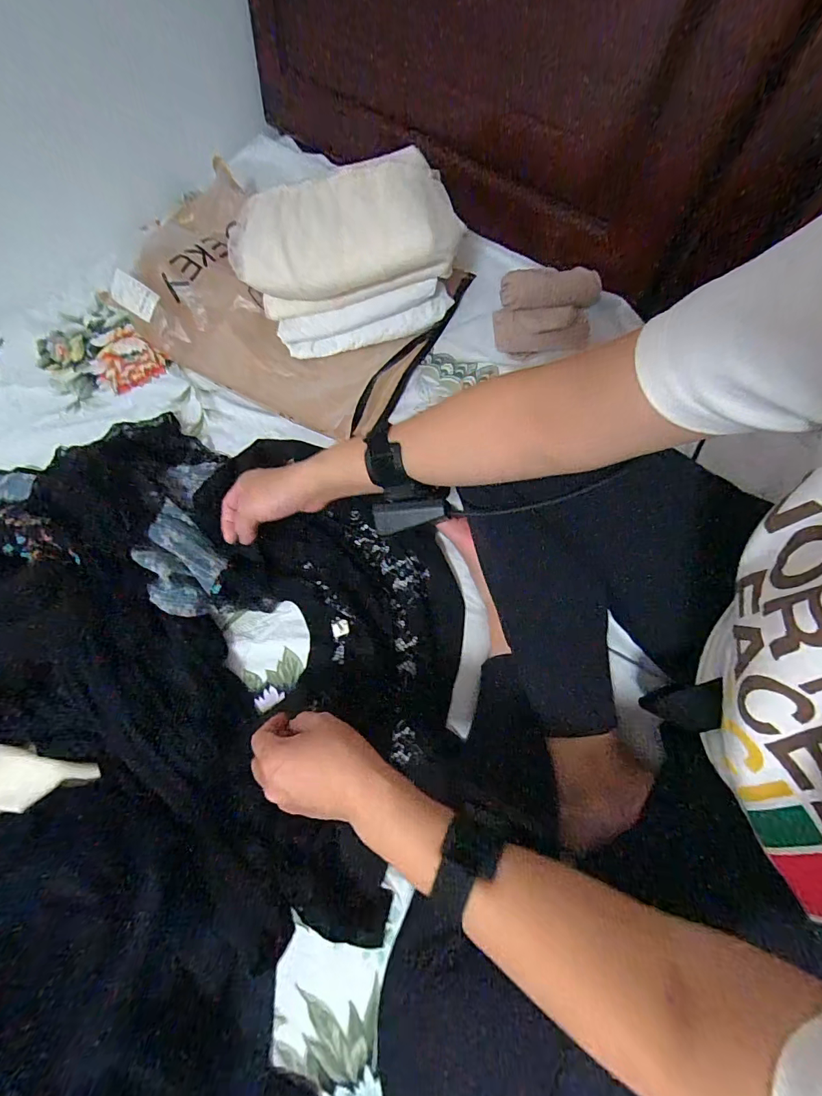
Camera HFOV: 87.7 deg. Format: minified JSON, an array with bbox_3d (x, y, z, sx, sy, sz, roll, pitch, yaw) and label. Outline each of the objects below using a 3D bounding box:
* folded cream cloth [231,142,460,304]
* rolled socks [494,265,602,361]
[{"bbox_3d":[-0.088,-0.401,0.523,0.280,0.080,0.166,0,71,4],"label":"folded cream cloth"},{"bbox_3d":[0.172,-0.300,0.554,0.126,0.072,0.091,3,72,5],"label":"rolled socks"}]

